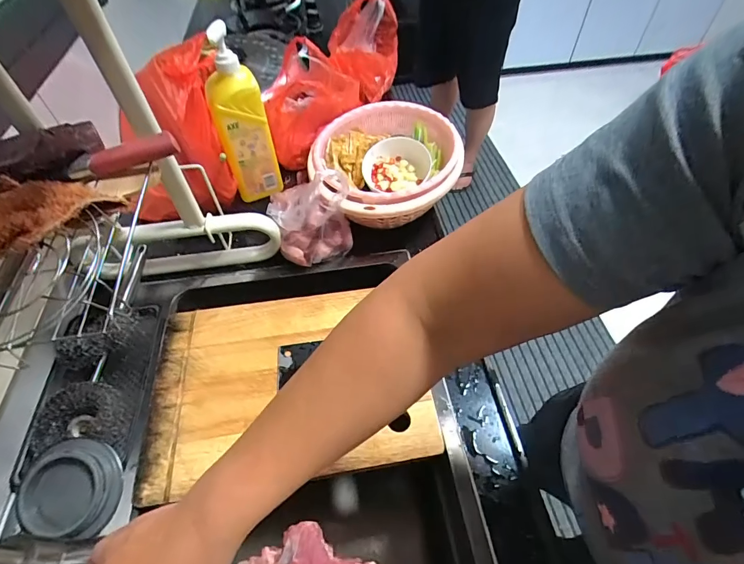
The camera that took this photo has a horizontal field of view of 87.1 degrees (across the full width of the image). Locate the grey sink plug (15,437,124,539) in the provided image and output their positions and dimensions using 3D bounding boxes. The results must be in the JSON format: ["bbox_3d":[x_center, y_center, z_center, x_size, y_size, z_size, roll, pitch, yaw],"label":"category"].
[{"bbox_3d":[-0.324,0.222,0.426,0.092,0.016,0.092,6,68,-16],"label":"grey sink plug"}]

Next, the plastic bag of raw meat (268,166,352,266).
[{"bbox_3d":[-0.100,-0.125,0.623,0.116,0.166,0.121,-8,52,-7],"label":"plastic bag of raw meat"}]

